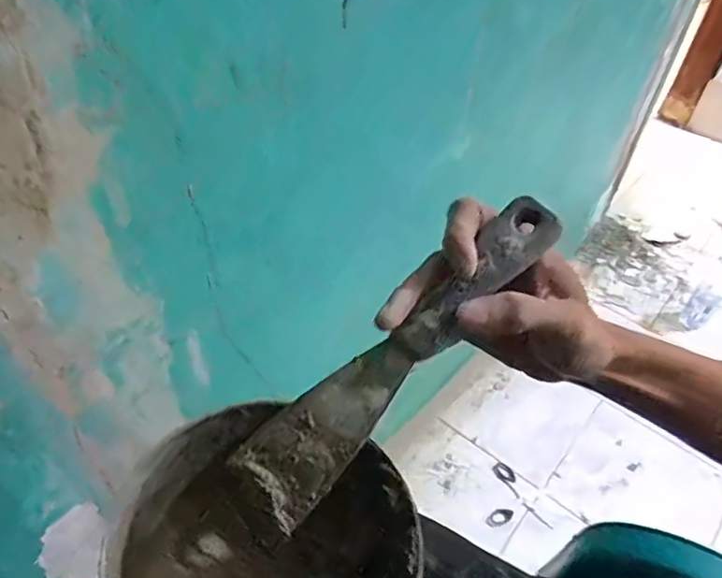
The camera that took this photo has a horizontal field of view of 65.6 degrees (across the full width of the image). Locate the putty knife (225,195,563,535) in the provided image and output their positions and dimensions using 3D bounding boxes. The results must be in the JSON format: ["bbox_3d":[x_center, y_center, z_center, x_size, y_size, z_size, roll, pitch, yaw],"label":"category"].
[{"bbox_3d":[0.021,0.031,0.277,0.195,0.014,0.045,-45,52,1],"label":"putty knife"}]

